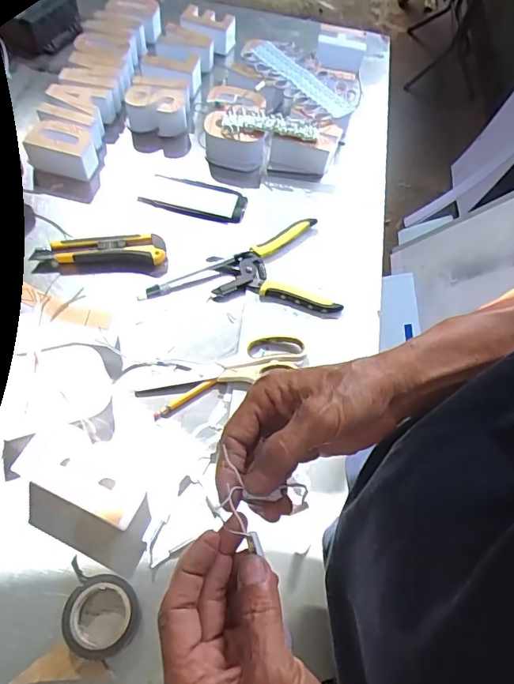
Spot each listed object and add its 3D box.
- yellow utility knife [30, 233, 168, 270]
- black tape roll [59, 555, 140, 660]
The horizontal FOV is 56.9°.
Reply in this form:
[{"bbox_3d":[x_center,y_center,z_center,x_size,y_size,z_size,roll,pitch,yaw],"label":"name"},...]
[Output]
[{"bbox_3d":[-0.191,-0.109,0.581,0.152,0.020,0.041,-4,61,-6],"label":"yellow utility knife"},{"bbox_3d":[-0.131,0.222,0.399,0.057,0.023,0.074,-3,61,-6],"label":"black tape roll"}]

